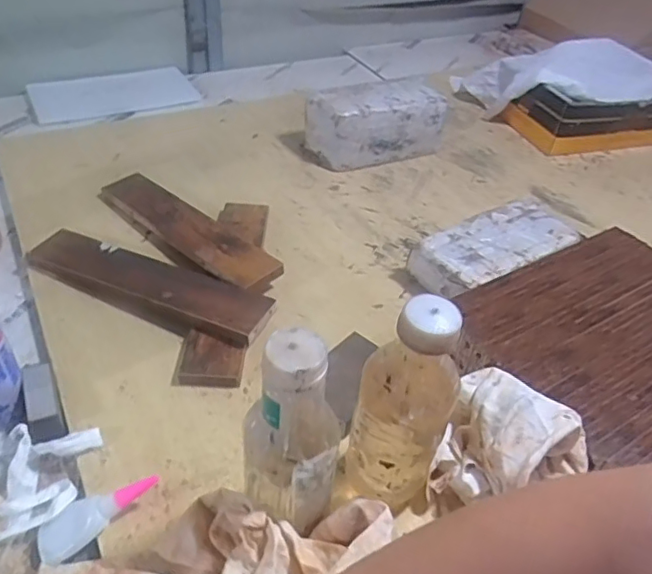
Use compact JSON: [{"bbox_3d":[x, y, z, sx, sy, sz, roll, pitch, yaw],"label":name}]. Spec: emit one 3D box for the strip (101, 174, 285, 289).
[{"bbox_3d":[-0.175,-0.078,0.741,0.311,0.021,0.065,31,55,32],"label":"strip"}]

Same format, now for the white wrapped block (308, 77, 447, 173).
[{"bbox_3d":[0.082,-0.271,0.951,0.217,0.108,0.108,-18,45,-24],"label":"white wrapped block"}]

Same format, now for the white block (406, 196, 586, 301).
[{"bbox_3d":[0.215,-0.041,0.730,0.213,0.065,0.101,-22,47,-27],"label":"white block"}]

